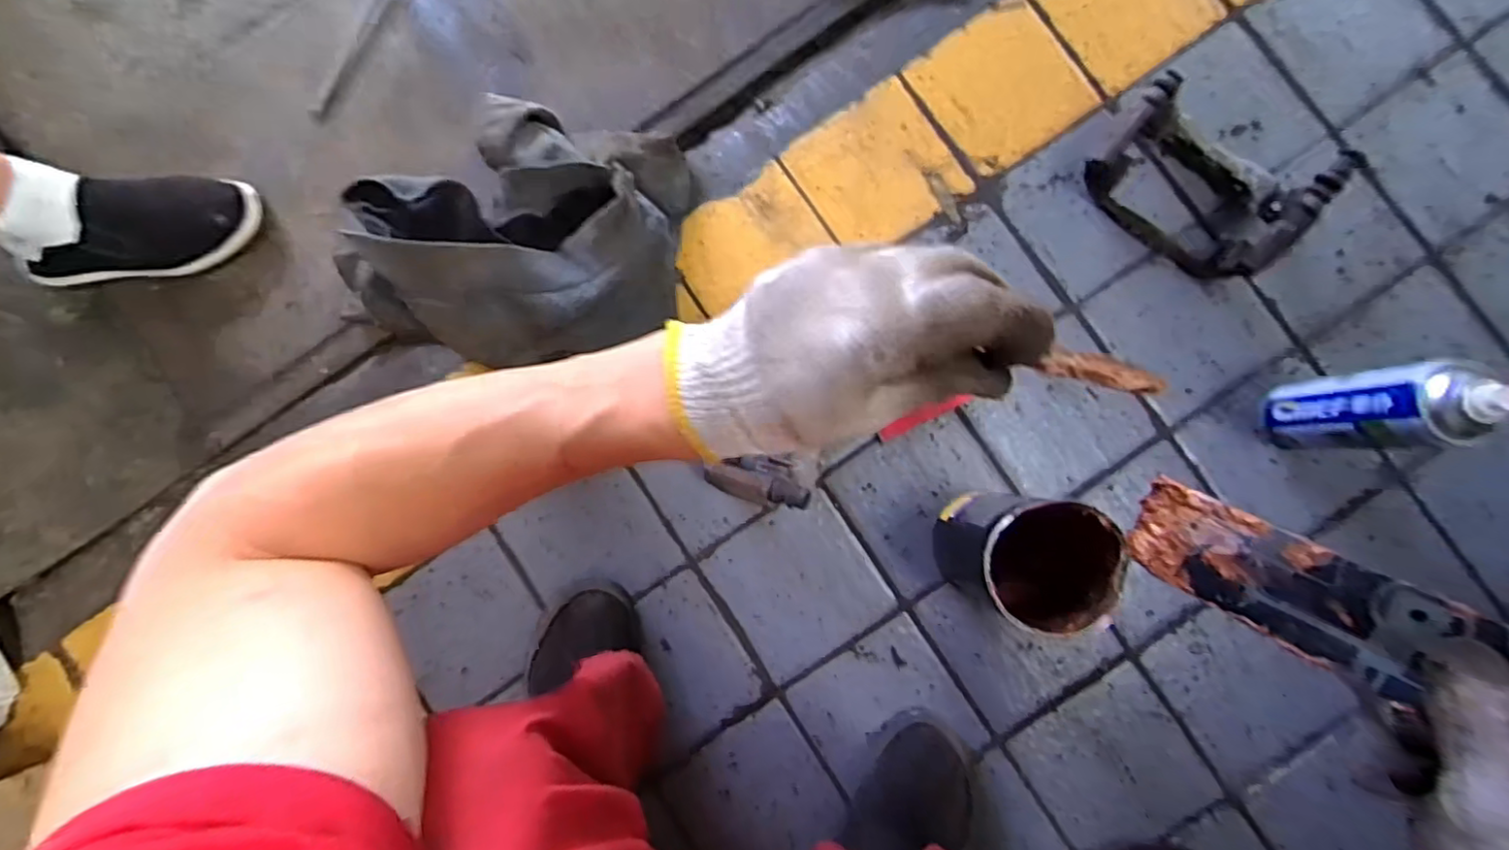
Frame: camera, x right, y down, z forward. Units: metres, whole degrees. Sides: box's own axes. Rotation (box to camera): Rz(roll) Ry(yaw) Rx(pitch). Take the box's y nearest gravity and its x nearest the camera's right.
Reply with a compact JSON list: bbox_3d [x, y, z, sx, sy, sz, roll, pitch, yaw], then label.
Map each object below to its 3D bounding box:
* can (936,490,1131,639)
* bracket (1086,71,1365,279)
[{"bbox_3d":[0.216,0.105,0.549,0.094,0.189,0.089,0,87,1],"label":"can"},{"bbox_3d":[0.423,-0.234,0.611,0.188,0.090,0.112,39,88,2],"label":"bracket"}]

